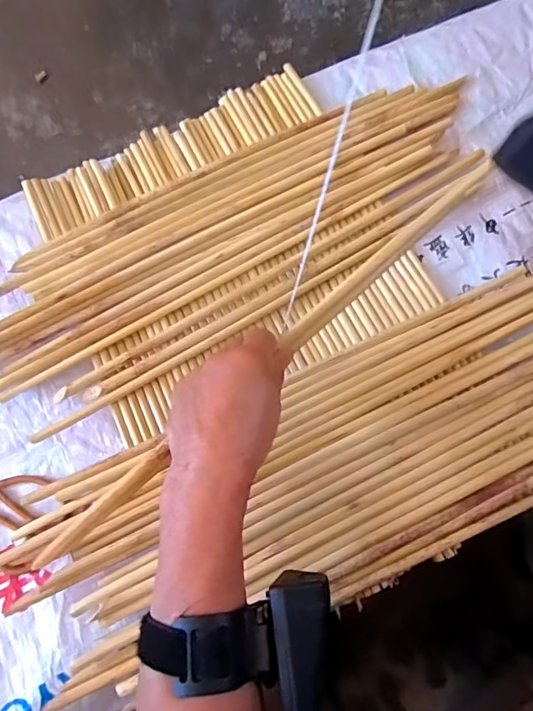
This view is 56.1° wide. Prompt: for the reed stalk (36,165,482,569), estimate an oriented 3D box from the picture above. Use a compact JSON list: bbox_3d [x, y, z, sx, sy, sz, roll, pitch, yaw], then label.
[{"bbox_3d":[0.020,-0.012,0.366,0.439,0.012,0.018,-41,76,-12],"label":"reed stalk"}]

